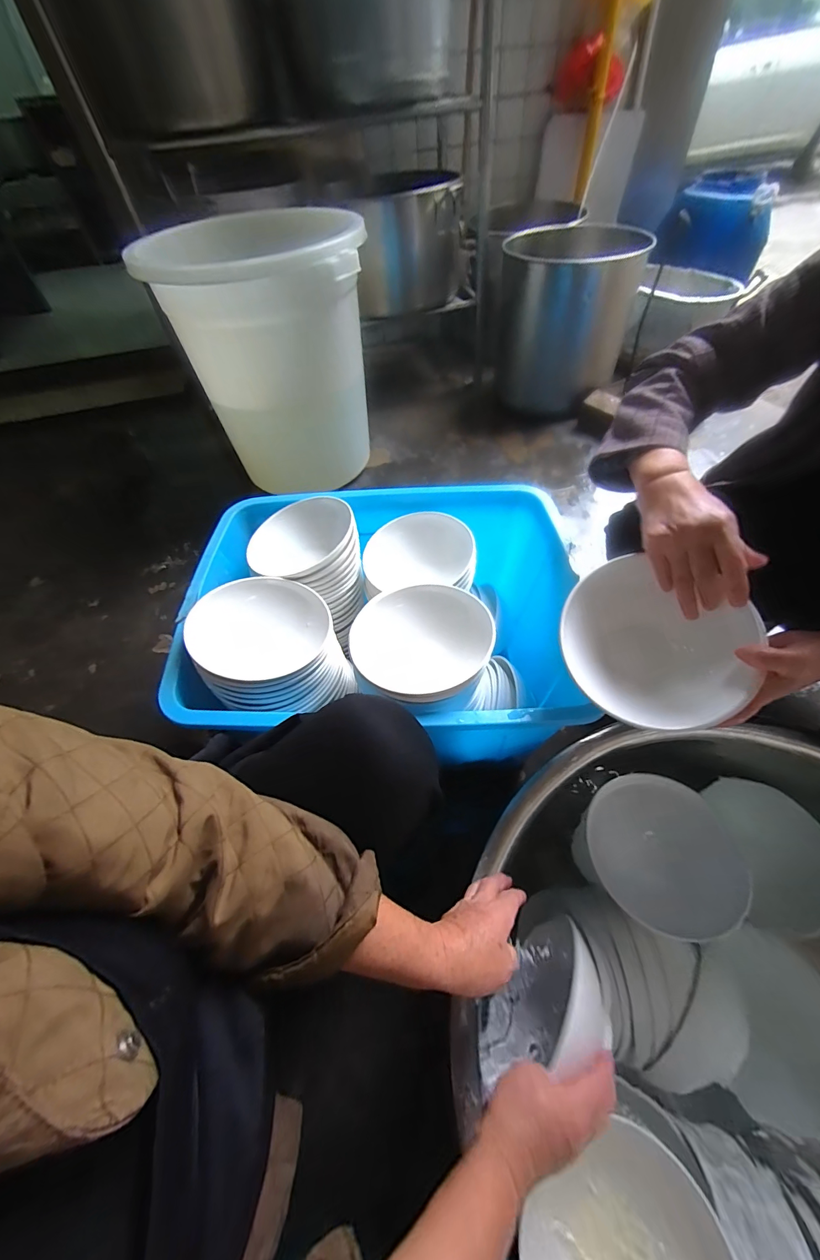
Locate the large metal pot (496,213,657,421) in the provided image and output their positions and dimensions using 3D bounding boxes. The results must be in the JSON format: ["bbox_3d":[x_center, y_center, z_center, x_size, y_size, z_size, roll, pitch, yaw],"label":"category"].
[{"bbox_3d":[0.532,-1.132,1.488,0.474,0.416,0.466,6,54,11],"label":"large metal pot"}]

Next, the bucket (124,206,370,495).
[{"bbox_3d":[-0.360,-0.768,1.200,0.470,0.590,0.516,-3,52,4],"label":"bucket"}]

